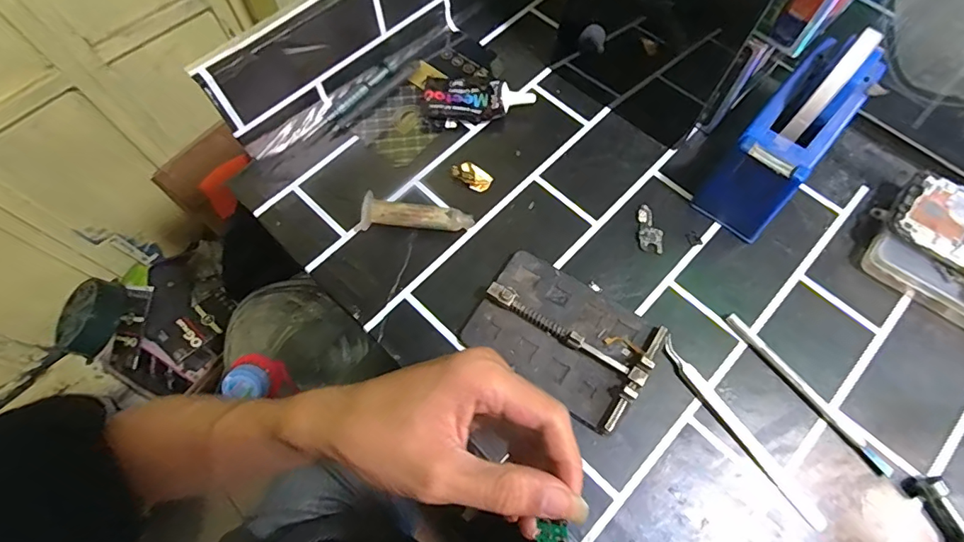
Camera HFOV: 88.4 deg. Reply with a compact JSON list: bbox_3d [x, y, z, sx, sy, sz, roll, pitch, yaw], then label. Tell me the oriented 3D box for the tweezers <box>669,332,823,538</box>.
[{"bbox_3d":[0.178,0.109,0.344,0.013,0.008,0.148,-35,71,-12],"label":"tweezers"}]

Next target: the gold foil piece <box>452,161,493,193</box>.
[{"bbox_3d":[-0.008,-0.082,0.426,0.032,0.010,0.020,36,73,14],"label":"gold foil piece"}]

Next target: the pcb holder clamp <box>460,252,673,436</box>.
[{"bbox_3d":[0.059,0.046,0.364,0.125,0.021,0.085,32,72,13],"label":"pcb holder clamp"}]

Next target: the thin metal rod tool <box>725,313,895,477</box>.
[{"bbox_3d":[0.229,0.085,0.350,0.011,0.009,0.138,-37,72,-13],"label":"thin metal rod tool"}]

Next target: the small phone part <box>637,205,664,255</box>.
[{"bbox_3d":[0.138,-0.035,0.406,0.019,0.004,0.042,4,68,3],"label":"small phone part"}]

